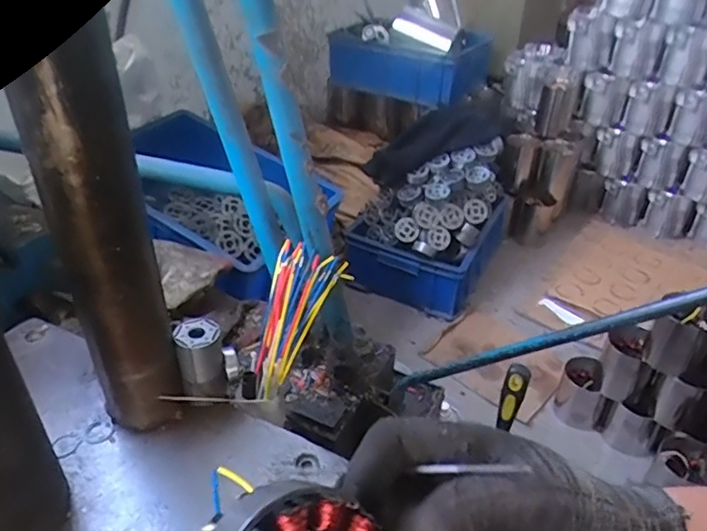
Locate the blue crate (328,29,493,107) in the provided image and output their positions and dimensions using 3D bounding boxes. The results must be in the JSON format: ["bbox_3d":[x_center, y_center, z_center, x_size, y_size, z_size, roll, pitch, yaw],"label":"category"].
[{"bbox_3d":[0.173,-0.613,1.690,0.425,0.149,0.339,18,38,23],"label":"blue crate"}]

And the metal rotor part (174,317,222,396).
[{"bbox_3d":[-0.133,0.079,0.500,0.035,0.057,0.038,-9,36,-14],"label":"metal rotor part"}]

